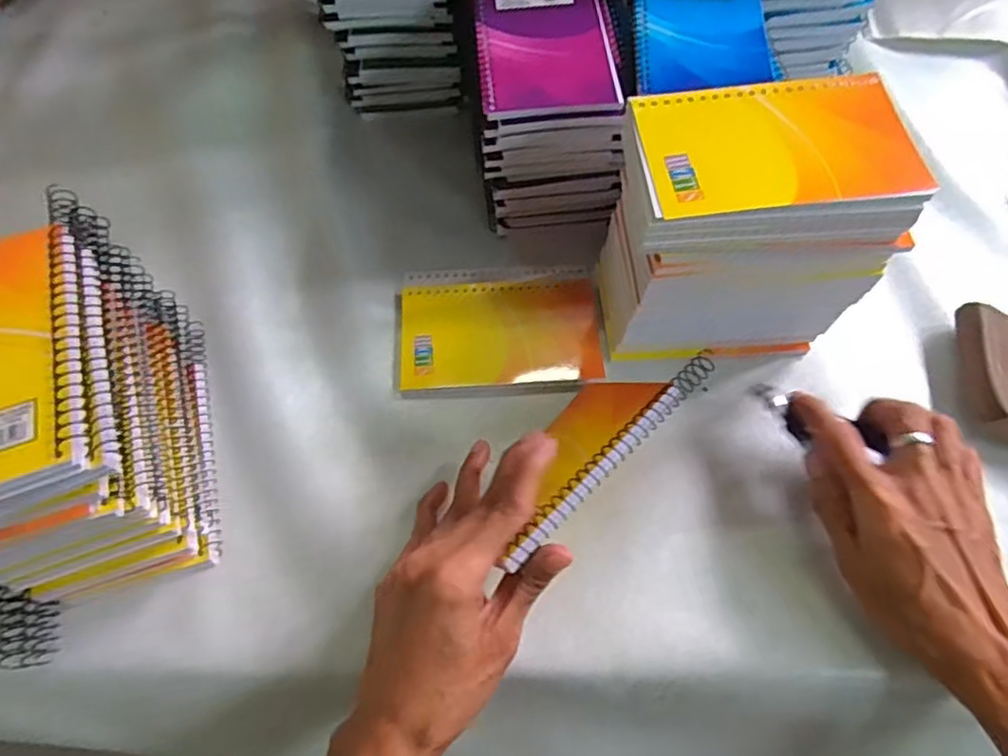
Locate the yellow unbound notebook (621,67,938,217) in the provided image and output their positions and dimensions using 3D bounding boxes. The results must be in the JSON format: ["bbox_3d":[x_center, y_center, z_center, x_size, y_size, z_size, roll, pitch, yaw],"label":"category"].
[{"bbox_3d":[0.133,-0.116,0.311,0.130,0.006,0.080,-5,63,-2],"label":"yellow unbound notebook"}]

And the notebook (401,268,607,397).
[{"bbox_3d":[-0.003,-0.036,0.424,0.129,0.007,0.097,-3,63,-1],"label":"notebook"}]

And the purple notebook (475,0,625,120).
[{"bbox_3d":[0.024,-0.216,0.401,0.081,0.008,0.137,-4,62,-1],"label":"purple notebook"}]

